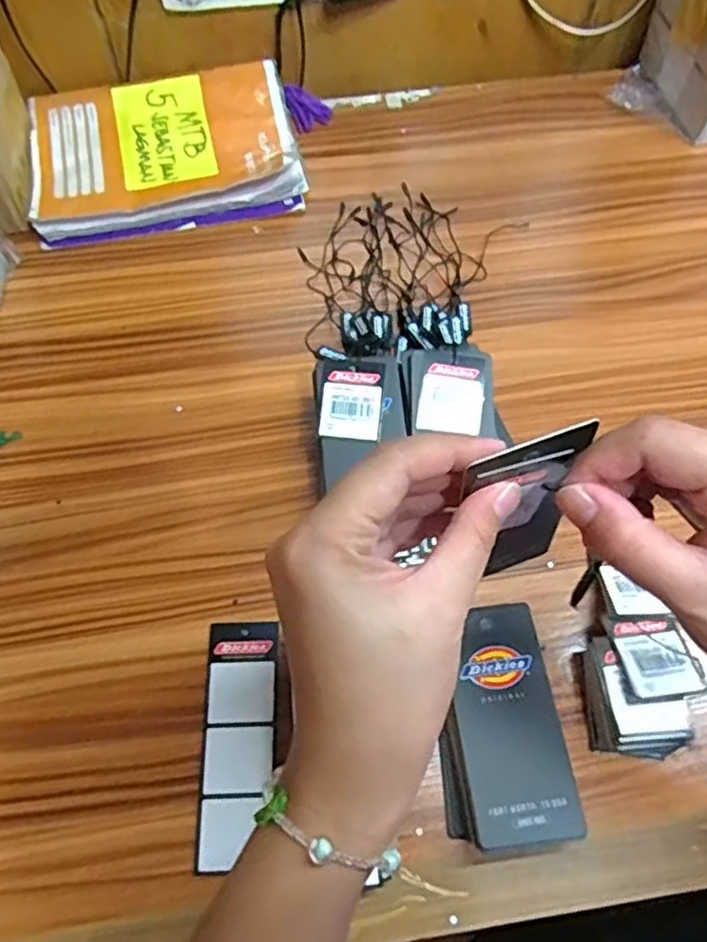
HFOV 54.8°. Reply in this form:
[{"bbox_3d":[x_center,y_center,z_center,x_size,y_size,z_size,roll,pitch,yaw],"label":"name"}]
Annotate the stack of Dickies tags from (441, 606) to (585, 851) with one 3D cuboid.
[{"bbox_3d":[0.071,0.126,0.342,0.058,0.028,0.107,-6,63,-3],"label":"stack of Dickies tags"}]

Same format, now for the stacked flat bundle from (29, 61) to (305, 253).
[{"bbox_3d":[-0.149,-0.253,0.540,0.200,0.029,0.148,-11,63,-6],"label":"stacked flat bundle"}]

